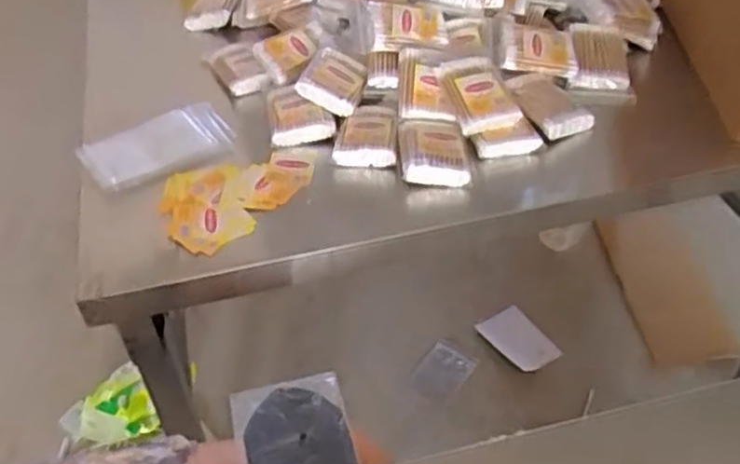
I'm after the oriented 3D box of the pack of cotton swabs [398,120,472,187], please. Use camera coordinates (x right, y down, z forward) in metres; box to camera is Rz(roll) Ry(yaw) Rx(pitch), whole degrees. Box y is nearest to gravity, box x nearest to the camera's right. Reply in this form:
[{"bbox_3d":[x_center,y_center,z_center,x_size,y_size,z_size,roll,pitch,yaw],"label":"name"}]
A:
[{"bbox_3d":[0.053,-0.067,0.611,0.055,0.023,0.069,-2,44,1],"label":"pack of cotton swabs"}]

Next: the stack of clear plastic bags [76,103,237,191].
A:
[{"bbox_3d":[-0.186,-0.080,0.631,0.124,0.009,0.079,-24,48,-20],"label":"stack of clear plastic bags"}]

